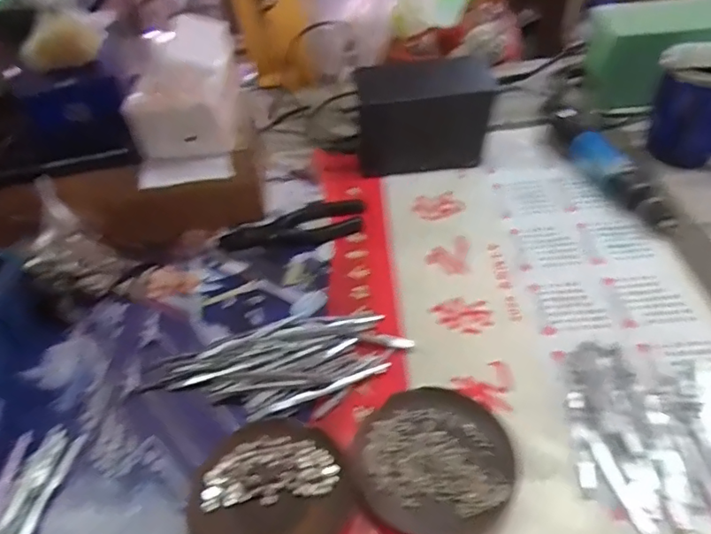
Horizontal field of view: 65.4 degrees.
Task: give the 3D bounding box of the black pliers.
[{"bbox_3d":[-0.069,-0.047,0.615,0.157,0.016,0.049,-12,43,-6],"label":"black pliers"}]

